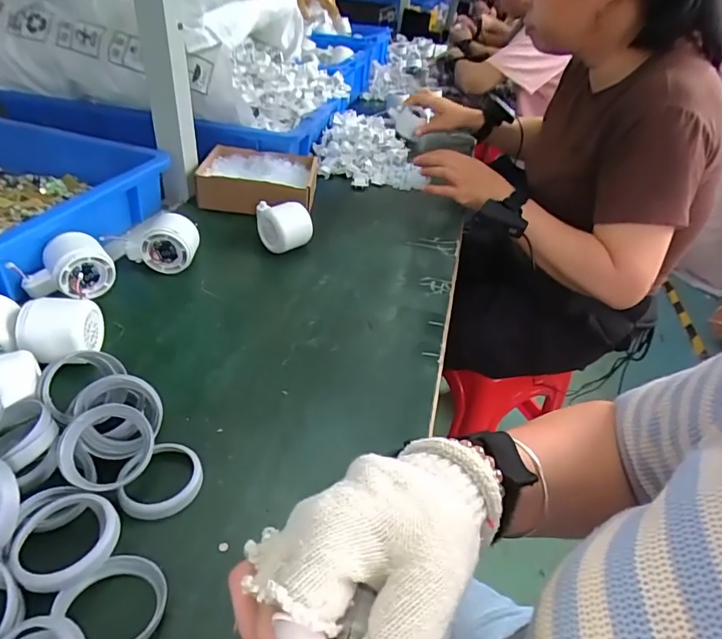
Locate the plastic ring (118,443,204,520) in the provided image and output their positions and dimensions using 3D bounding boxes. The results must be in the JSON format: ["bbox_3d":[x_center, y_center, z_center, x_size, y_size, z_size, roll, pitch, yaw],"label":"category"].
[{"bbox_3d":[-0.147,0.117,0.353,0.055,0.018,0.058,5,38,-4],"label":"plastic ring"}]

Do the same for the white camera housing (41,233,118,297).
[{"bbox_3d":[-0.304,-0.060,0.515,0.061,0.053,0.058,-19,45,-29],"label":"white camera housing"}]

